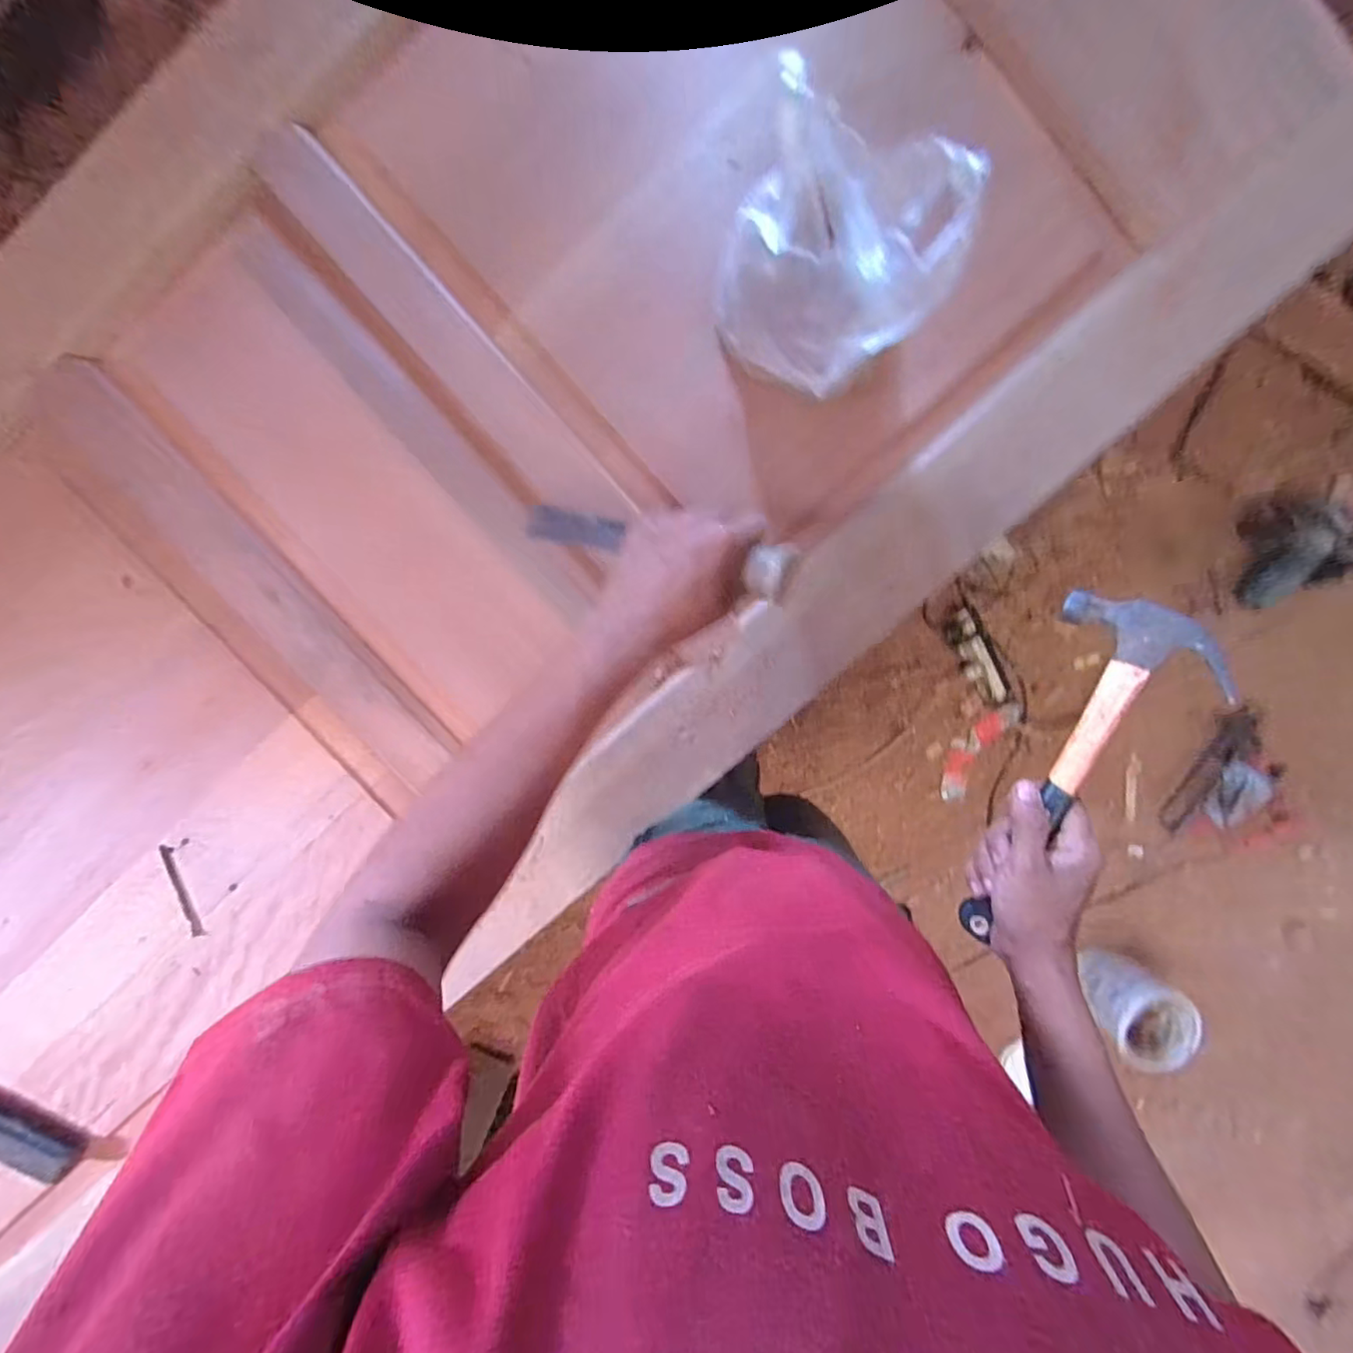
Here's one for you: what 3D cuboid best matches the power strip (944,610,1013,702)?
[{"bbox_3d":[0.680,-0.042,1.319,0.079,0.026,0.223,-30,96,3],"label":"power strip"}]

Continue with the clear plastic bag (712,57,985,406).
[{"bbox_3d":[0.131,-0.337,0.473,0.167,0.142,0.173,39,95,-2],"label":"clear plastic bag"}]

